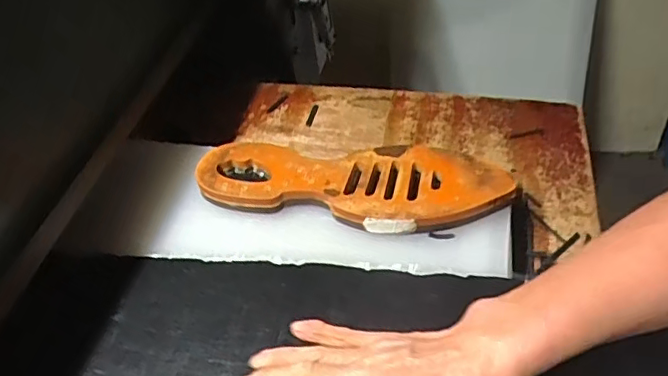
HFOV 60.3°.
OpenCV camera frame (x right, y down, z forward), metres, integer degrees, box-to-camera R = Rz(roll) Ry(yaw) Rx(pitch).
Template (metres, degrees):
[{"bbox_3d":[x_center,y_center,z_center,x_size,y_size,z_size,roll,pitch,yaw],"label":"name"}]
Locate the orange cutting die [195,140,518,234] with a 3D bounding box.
[{"bbox_3d":[0.013,-0.005,0.544,0.290,0.030,0.094,4,45,13],"label":"orange cutting die"}]

